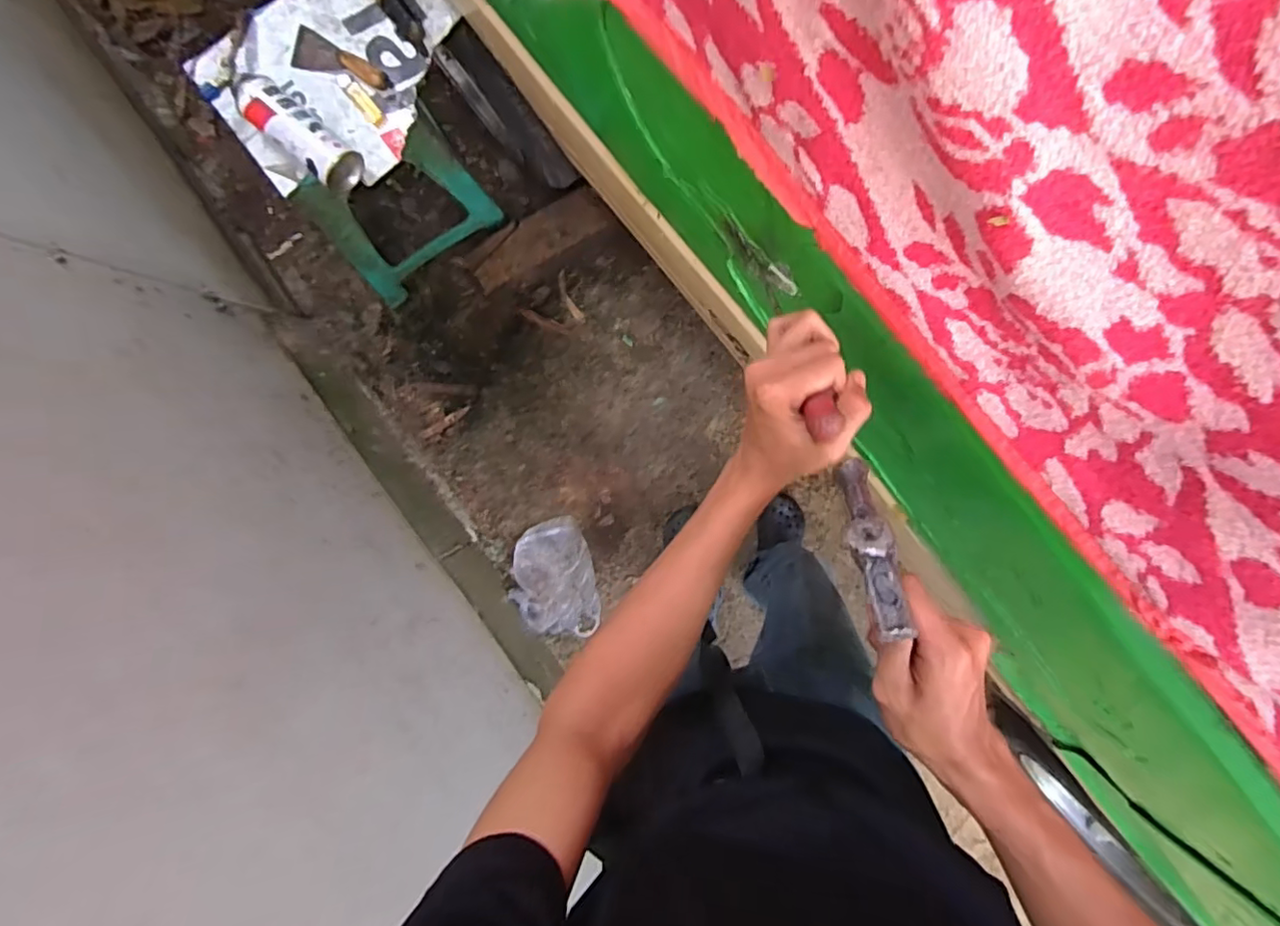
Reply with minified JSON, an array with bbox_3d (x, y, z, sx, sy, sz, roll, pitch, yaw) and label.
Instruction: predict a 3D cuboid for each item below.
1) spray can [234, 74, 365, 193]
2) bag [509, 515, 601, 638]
[{"bbox_3d":[-0.492,-0.473,0.854,0.185,0.068,0.069,40,94,-1],"label":"spray can"},{"bbox_3d":[-0.209,0.265,1.405,0.177,0.098,0.246,-13,93,3],"label":"bag"}]

